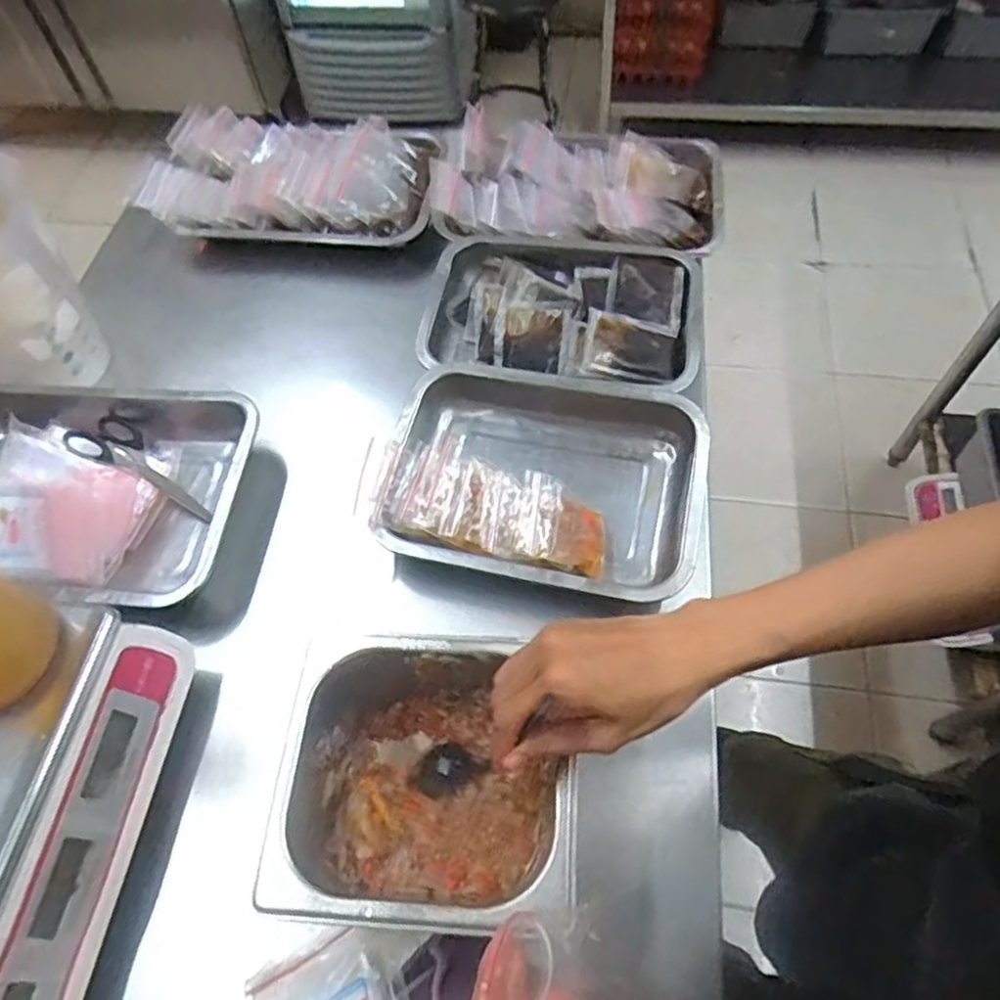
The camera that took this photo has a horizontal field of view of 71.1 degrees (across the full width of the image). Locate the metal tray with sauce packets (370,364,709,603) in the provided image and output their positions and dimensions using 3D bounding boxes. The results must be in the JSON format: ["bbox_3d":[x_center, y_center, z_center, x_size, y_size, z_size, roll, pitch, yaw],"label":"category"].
[{"bbox_3d":[0.037,-0.014,0.590,0.264,0.051,0.188,10,60,10],"label":"metal tray with sauce packets"}]

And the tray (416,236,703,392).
[{"bbox_3d":[0.060,-0.180,0.685,0.259,0.047,0.184,6,59,8],"label":"tray"}]

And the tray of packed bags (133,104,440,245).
[{"bbox_3d":[-0.233,-0.370,0.808,0.332,0.064,0.187,4,59,6],"label":"tray of packed bags"}]

